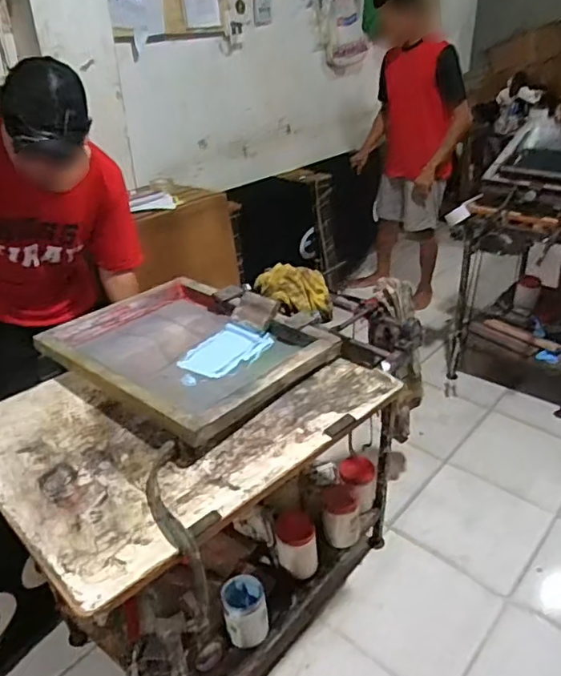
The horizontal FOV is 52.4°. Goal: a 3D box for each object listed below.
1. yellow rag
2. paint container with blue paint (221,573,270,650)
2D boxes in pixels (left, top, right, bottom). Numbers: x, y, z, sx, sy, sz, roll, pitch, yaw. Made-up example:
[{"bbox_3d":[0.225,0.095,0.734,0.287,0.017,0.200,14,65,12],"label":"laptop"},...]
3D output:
[{"bbox_3d":[0.033,-0.130,1.625,0.247,0.109,0.094,12,34,28],"label":"yellow rag"},{"bbox_3d":[-0.083,0.647,1.354,0.103,0.120,0.105,-14,31,-13],"label":"paint container with blue paint"}]

